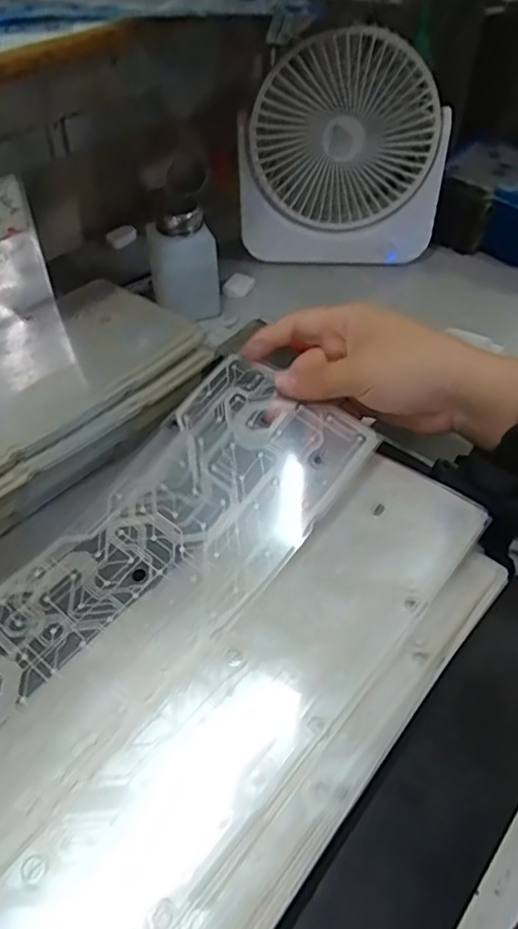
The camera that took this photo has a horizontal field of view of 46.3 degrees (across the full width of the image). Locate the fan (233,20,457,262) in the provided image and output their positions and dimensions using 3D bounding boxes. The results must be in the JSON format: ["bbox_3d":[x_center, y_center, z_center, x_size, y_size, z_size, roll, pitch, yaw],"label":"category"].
[{"bbox_3d":[0.075,-0.288,0.564,0.185,0.185,0.068,-5,48,-3],"label":"fan"}]

